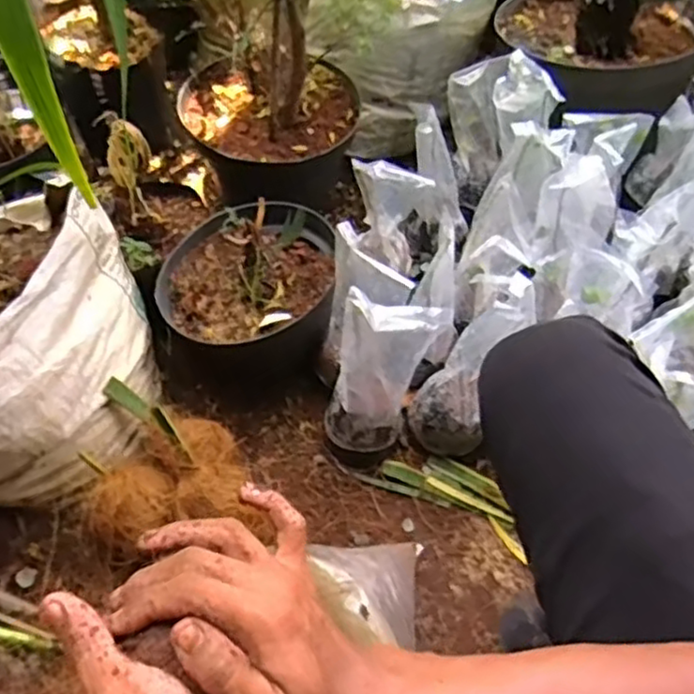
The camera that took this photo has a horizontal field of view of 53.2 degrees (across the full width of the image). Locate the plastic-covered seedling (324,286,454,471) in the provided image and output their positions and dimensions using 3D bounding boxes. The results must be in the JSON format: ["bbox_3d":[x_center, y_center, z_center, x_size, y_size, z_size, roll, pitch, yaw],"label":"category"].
[{"bbox_3d":[0.038,0.043,0.790,0.109,0.225,0.122,18,61,10],"label":"plastic-covered seedling"}]

